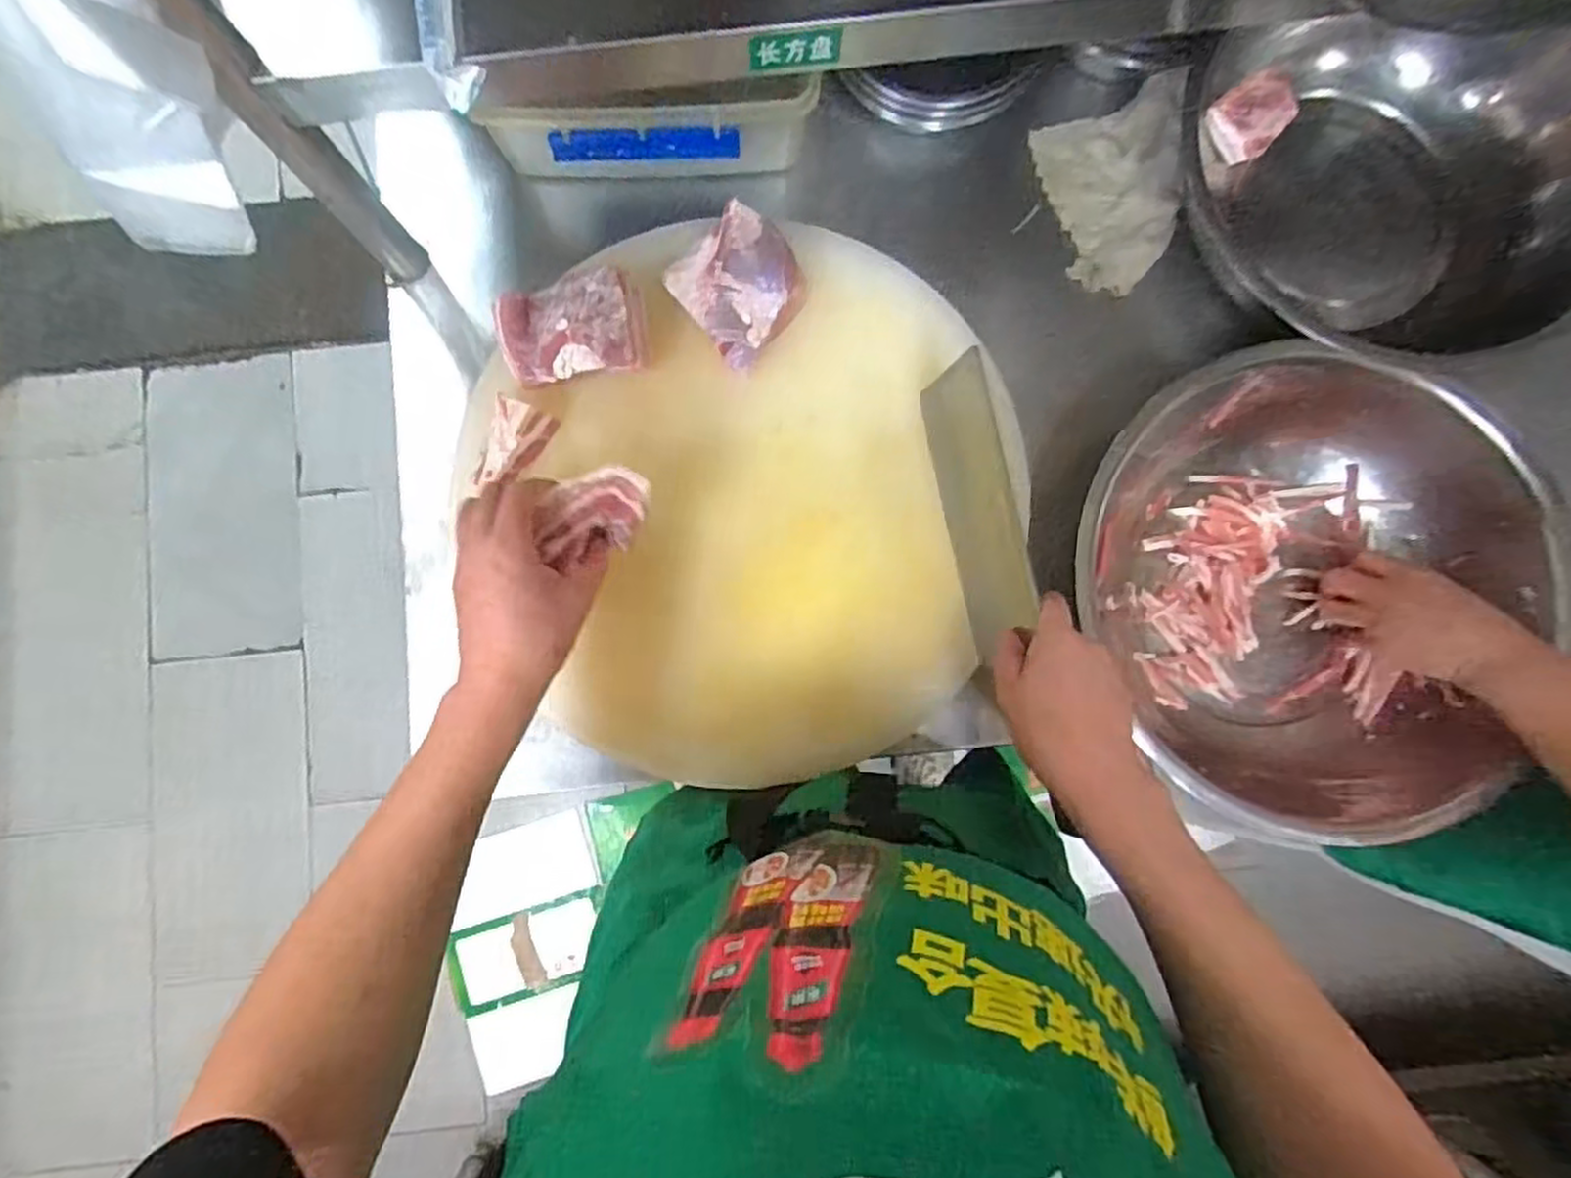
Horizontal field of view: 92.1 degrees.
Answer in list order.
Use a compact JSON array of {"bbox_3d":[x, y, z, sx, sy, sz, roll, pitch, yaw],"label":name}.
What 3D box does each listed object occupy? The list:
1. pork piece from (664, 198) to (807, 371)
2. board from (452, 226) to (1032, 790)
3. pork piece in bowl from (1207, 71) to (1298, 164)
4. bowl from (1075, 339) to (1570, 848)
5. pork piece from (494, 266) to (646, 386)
[{"bbox_3d":[-0.036,-0.244,0.603,0.091,0.038,0.097,-39,86,-4],"label":"pork piece"},{"bbox_3d":[-0.013,-0.061,0.612,0.409,0.028,0.408,0,84,0],"label":"board"},{"bbox_3d":[0.430,-0.437,0.701,0.066,0.032,0.066,7,112,18],"label":"pork piece in bowl"},{"bbox_3d":[0.424,0.001,0.652,0.379,0.131,0.336,30,85,3],"label":"bowl"},{"bbox_3d":[-0.169,-0.200,0.589,0.109,0.045,0.075,-7,84,-1],"label":"pork piece"}]

